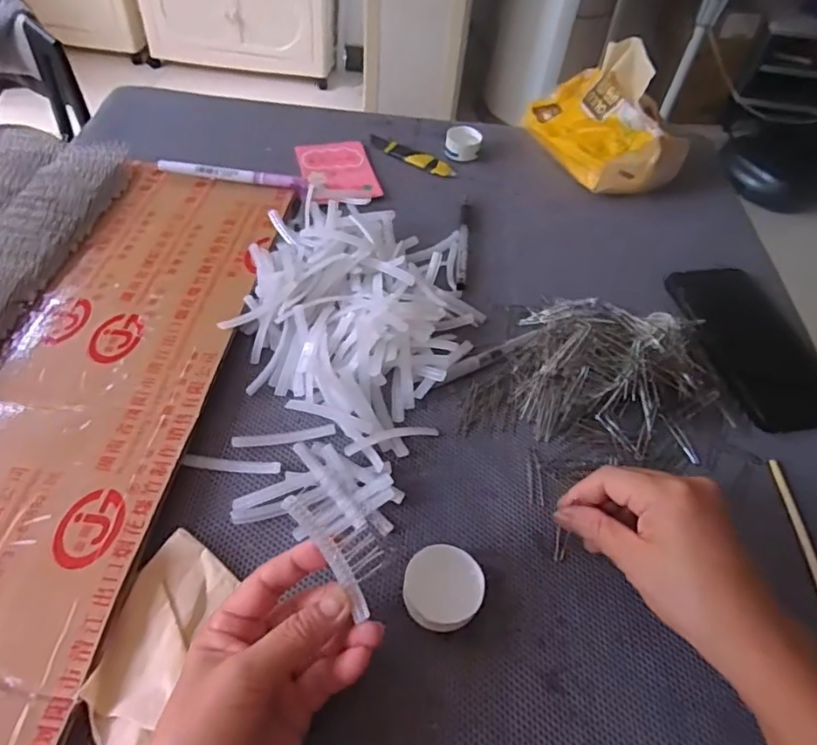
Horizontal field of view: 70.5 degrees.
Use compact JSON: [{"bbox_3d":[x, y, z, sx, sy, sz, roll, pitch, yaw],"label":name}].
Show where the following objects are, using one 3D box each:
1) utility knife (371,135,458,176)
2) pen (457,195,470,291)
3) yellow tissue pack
[{"bbox_3d":[0.004,-0.228,0.605,0.098,0.008,0.025,33,55,19],"label":"utility knife"},{"bbox_3d":[0.051,-0.120,0.524,0.009,0.010,0.138,7,51,0],"label":"pen"},{"bbox_3d":[0.208,-0.273,0.592,0.109,0.101,0.156,-11,54,-15],"label":"yellow tissue pack"}]

